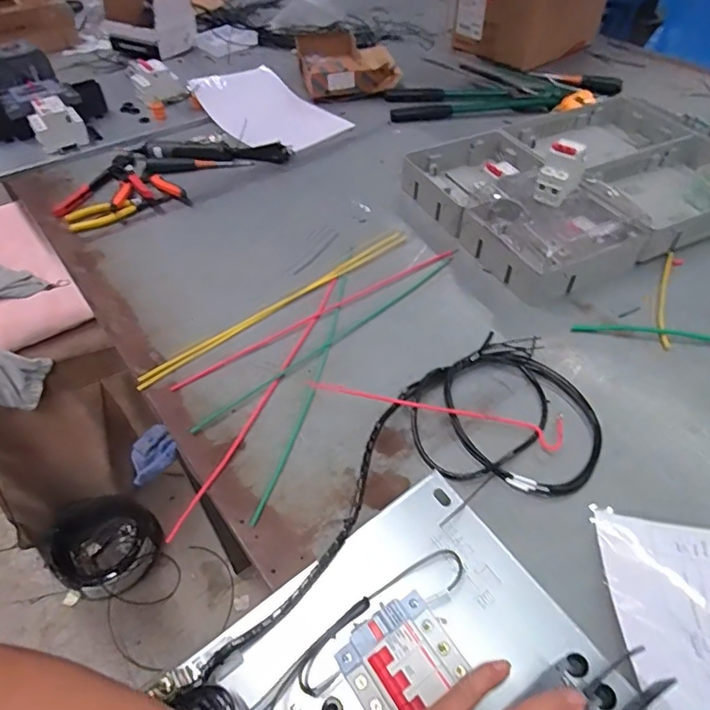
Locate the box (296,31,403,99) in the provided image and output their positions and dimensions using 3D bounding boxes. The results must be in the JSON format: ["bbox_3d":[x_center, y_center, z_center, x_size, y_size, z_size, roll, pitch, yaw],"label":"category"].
[{"bbox_3d":[-0.023,-0.679,1.215,0.211,0.066,0.272,-8,49,-7],"label":"box"}]

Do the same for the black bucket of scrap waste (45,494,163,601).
[{"bbox_3d":[-0.518,0.394,1.100,0.197,0.082,0.197,0,49,0],"label":"black bucket of scrap waste"}]

